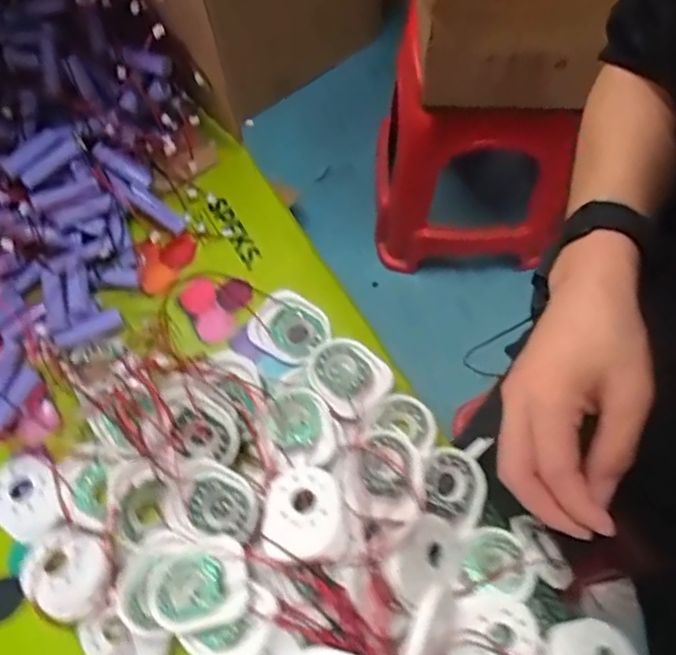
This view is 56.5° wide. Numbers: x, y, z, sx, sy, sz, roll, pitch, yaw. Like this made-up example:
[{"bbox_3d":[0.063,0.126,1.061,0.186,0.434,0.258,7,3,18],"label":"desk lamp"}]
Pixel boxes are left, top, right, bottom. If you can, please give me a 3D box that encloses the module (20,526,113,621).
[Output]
[{"bbox_3d":[-0.167,0.149,0.386,0.057,0.012,0.048,39,74,17],"label":"module"}]

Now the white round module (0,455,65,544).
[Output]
[{"bbox_3d":[-0.205,0.108,0.407,0.056,0.017,0.045,39,74,17],"label":"white round module"}]

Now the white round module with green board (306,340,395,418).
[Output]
[{"bbox_3d":[0.005,0.033,0.431,0.044,0.016,0.055,-41,71,-14],"label":"white round module with green board"}]

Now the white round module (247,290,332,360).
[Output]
[{"bbox_3d":[-0.036,-0.001,0.454,0.055,0.007,0.049,36,73,16],"label":"white round module"}]

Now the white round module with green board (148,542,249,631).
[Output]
[{"bbox_3d":[-0.079,0.149,0.363,0.055,0.012,0.046,-12,53,4],"label":"white round module with green board"}]

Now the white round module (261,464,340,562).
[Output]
[{"bbox_3d":[-0.023,0.111,0.380,0.045,0.015,0.056,-3,67,2],"label":"white round module"}]

